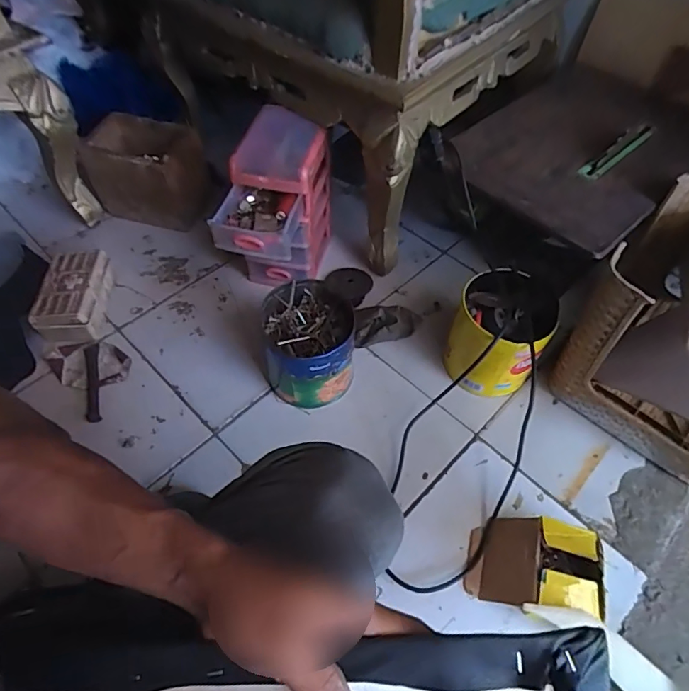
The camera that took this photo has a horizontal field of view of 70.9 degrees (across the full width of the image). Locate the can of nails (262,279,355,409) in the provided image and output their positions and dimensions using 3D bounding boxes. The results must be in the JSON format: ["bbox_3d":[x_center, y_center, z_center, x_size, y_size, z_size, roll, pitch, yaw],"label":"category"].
[{"bbox_3d":[-0.057,0.000,0.791,0.134,0.139,0.157,-3,55,-3],"label":"can of nails"}]

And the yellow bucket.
[{"bbox_3d":[0.249,-0.011,0.795,0.146,0.148,0.164,17,56,12],"label":"yellow bucket"}]

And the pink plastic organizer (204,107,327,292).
[{"bbox_3d":[-0.117,-0.225,0.860,0.141,0.277,0.246,9,55,6],"label":"pink plastic organizer"}]

